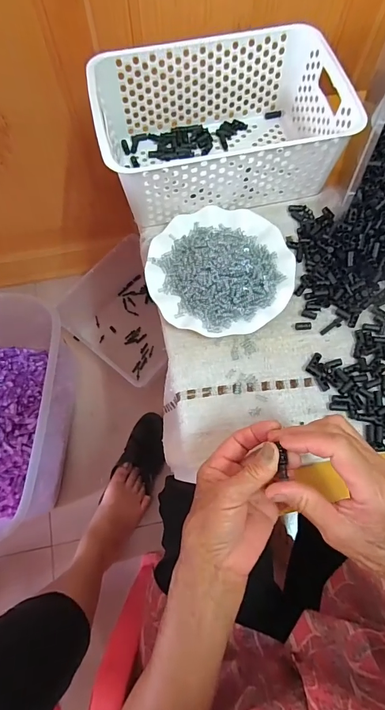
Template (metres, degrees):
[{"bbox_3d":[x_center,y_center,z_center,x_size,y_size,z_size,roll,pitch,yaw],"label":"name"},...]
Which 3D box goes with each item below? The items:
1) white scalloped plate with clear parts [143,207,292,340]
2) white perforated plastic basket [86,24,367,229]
[{"bbox_3d":[0.036,-0.112,0.460,0.176,0.049,0.178,0,70,0],"label":"white scalloped plate with clear parts"},{"bbox_3d":[0.032,-0.301,0.493,0.304,0.105,0.201,-13,71,-5],"label":"white perforated plastic basket"}]

